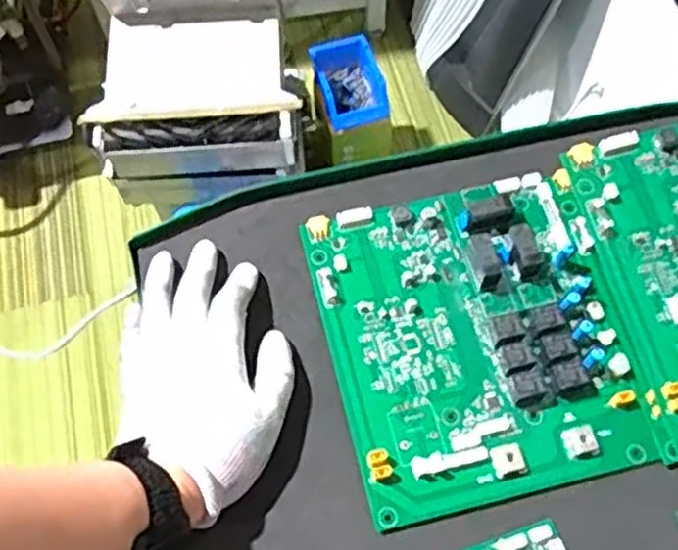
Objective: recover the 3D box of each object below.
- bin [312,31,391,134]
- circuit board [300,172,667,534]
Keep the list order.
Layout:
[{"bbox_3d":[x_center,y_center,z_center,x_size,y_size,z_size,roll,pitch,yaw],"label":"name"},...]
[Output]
[{"bbox_3d":[0.019,-0.337,1.344,0.113,0.063,0.164,-12,64,-5],"label":"bin"},{"bbox_3d":[0.082,0.032,0.470,0.173,0.029,0.204,-13,64,-5],"label":"circuit board"}]

